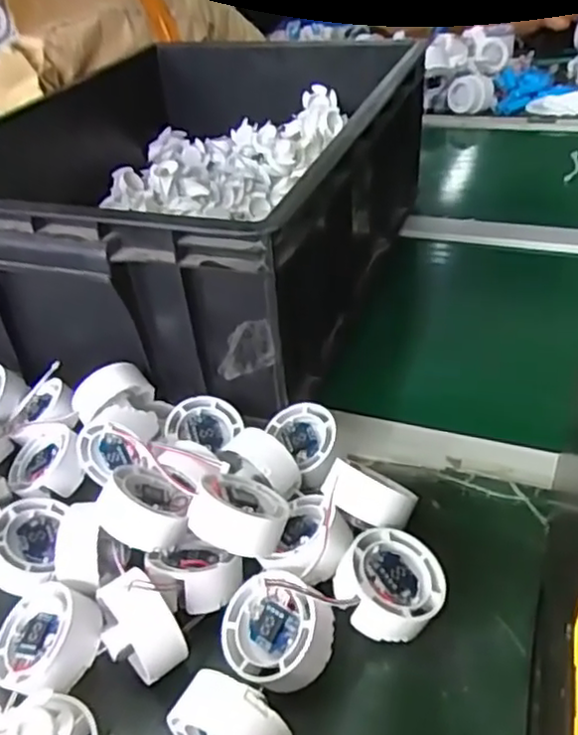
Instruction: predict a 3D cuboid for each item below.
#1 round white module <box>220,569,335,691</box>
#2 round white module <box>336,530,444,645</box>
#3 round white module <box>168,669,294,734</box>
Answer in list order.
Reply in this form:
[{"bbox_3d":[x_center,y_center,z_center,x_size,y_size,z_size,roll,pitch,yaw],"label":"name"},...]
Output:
[{"bbox_3d":[-0.005,0.136,0.345,0.052,0.022,0.052,-18,47,21],"label":"round white module"},{"bbox_3d":[0.053,0.115,0.354,0.055,0.026,0.053,9,50,-11],"label":"round white module"},{"bbox_3d":[-0.028,0.167,0.300,0.052,0.052,0.032,18,44,27],"label":"round white module"}]

